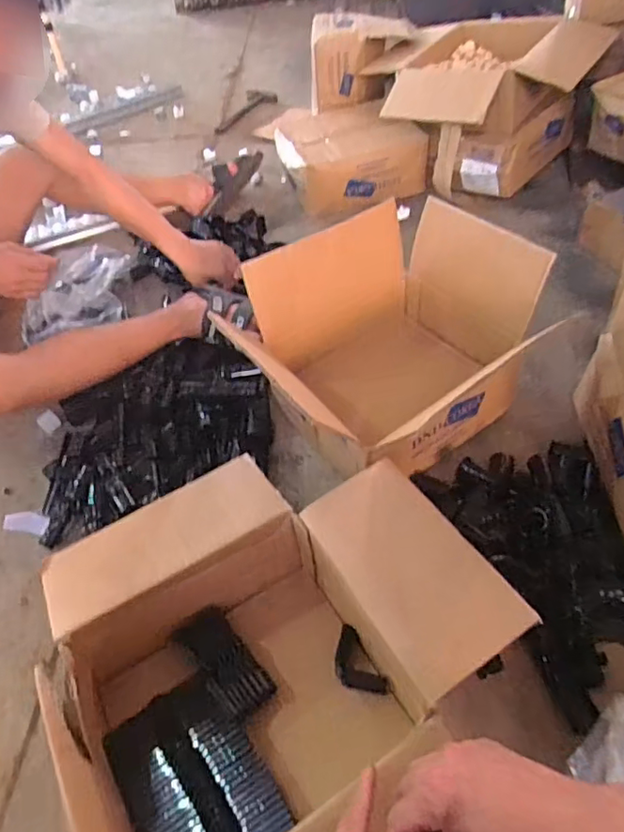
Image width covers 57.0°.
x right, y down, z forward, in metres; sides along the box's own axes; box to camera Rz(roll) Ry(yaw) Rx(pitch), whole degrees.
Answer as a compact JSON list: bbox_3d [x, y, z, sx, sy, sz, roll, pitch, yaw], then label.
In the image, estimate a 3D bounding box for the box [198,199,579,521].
[{"bbox_3d":[0.105,-0.099,0.896,0.463,0.255,0.332,-33,53,-23],"label":"box"}]

